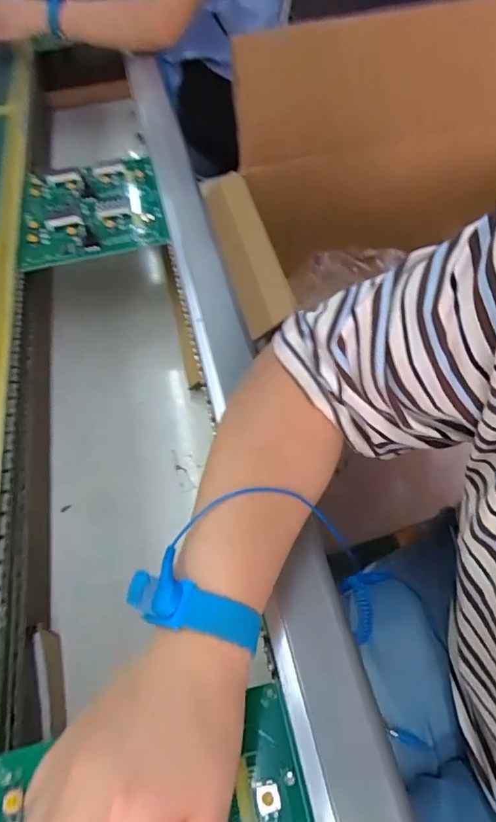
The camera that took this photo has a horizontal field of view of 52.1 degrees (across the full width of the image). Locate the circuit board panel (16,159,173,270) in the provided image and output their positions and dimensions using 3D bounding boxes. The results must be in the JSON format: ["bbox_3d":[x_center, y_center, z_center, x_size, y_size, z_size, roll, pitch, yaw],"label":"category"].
[{"bbox_3d":[-0.188,-0.246,0.613,0.160,0.020,0.178,-13,53,-5],"label":"circuit board panel"}]

